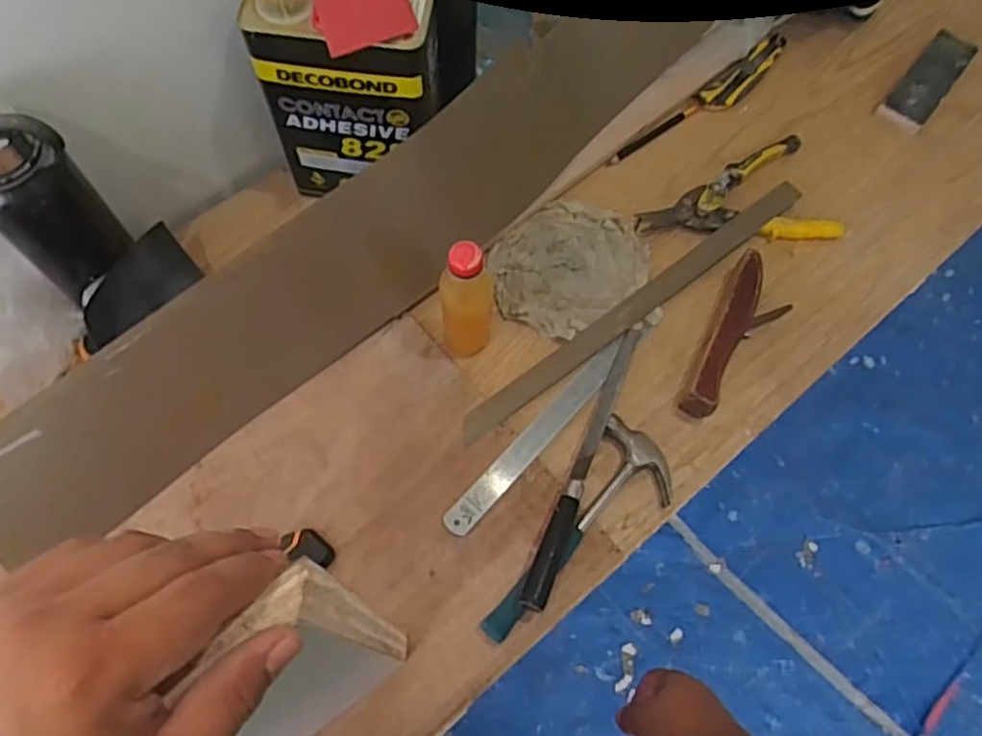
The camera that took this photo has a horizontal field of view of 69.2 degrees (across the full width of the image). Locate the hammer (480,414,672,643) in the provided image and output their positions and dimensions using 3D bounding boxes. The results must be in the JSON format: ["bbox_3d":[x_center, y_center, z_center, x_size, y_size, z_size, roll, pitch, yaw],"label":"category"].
[{"bbox_3d":[0.096,0.167,0.687,0.090,0.029,0.249,32,70,10],"label":"hammer"}]

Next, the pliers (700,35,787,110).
[{"bbox_3d":[0.338,-0.388,0.932,0.157,0.013,0.039,-39,75,-16],"label":"pliers"}]

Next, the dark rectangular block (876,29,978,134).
[{"bbox_3d":[0.579,-0.382,0.938,0.056,0.019,0.183,38,71,12],"label":"dark rectangular block"}]

